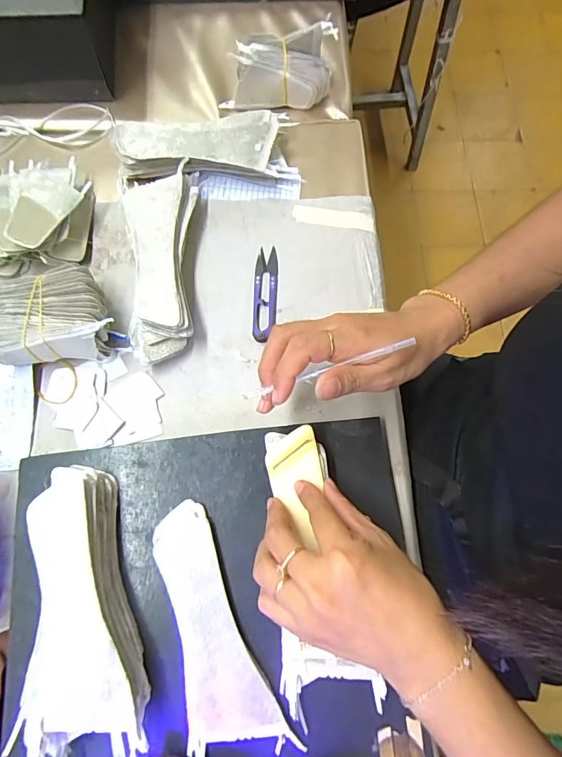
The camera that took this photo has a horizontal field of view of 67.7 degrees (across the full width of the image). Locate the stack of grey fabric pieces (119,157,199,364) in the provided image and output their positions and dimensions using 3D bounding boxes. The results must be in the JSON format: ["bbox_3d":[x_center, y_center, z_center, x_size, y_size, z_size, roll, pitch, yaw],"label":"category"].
[{"bbox_3d":[-0.116,-0.114,0.401,0.071,0.043,0.200,-4,74,-2],"label":"stack of grey fabric pieces"}]

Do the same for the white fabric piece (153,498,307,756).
[{"bbox_3d":[-0.057,0.188,0.311,0.064,0.005,0.177,-24,76,-8],"label":"white fabric piece"}]

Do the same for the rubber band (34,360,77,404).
[{"bbox_3d":[-0.206,0.002,0.382,0.037,0.006,0.041,0,74,-1],"label":"rubber band"}]

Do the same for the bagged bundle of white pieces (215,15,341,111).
[{"bbox_3d":[-0.003,-0.349,0.467,0.121,0.054,0.066,1,74,-1],"label":"bagged bundle of white pieces"}]

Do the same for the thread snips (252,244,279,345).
[{"bbox_3d":[-0.015,-0.085,0.412,0.023,0.007,0.100,3,74,0],"label":"thread snips"}]

